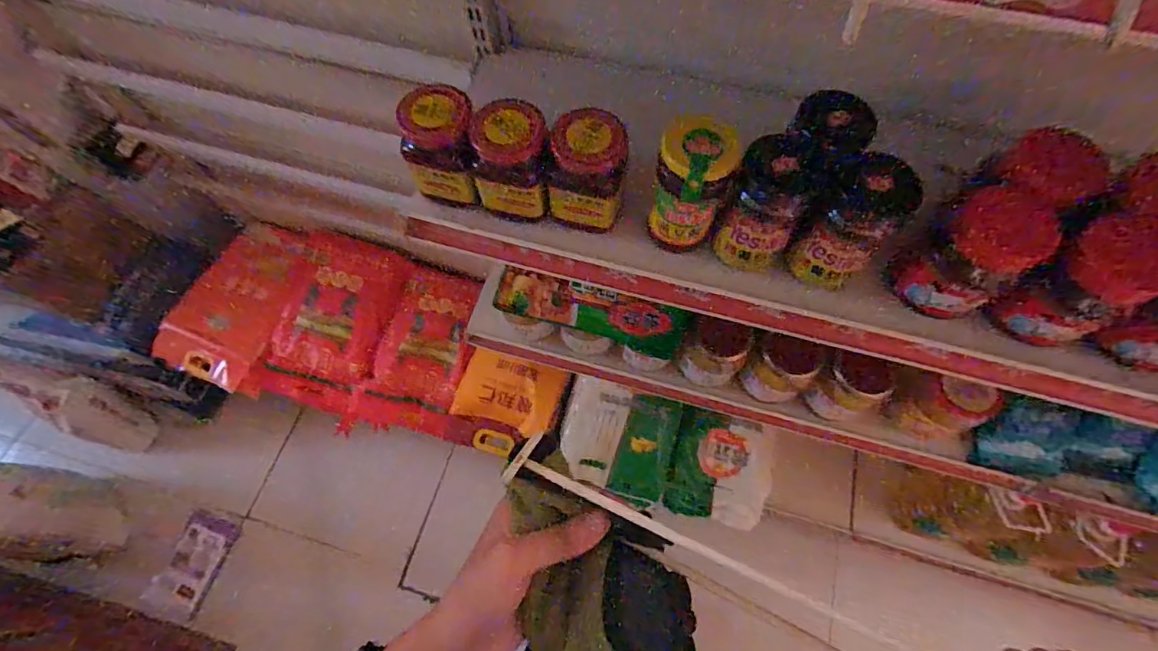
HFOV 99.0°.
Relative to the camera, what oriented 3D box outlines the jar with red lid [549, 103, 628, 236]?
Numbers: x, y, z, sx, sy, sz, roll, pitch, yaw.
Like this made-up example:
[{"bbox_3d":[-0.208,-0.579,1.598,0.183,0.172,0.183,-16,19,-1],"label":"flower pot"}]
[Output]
[{"bbox_3d":[0.009,-0.147,0.475,0.068,0.100,0.061,16,68,7],"label":"jar with red lid"}]

